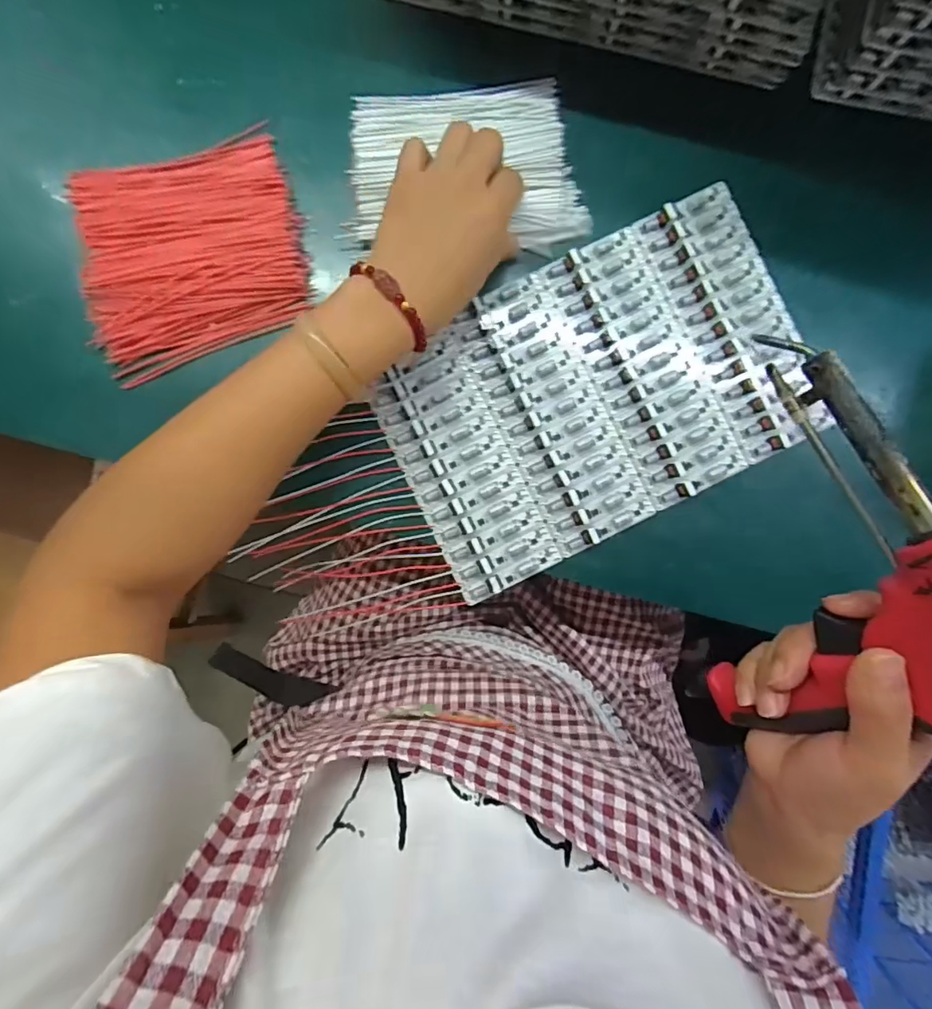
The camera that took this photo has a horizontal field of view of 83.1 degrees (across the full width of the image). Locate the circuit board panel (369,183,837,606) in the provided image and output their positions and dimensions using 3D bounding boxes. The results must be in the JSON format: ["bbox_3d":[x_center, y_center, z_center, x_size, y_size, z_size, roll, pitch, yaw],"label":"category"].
[{"bbox_3d":[0.092,-0.079,0.368,0.288,0.017,0.190,-26,91,-2],"label":"circuit board panel"}]

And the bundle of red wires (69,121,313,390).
[{"bbox_3d":[-0.191,-0.177,0.363,0.153,0.017,0.137,-19,91,-2],"label":"bundle of red wires"}]

